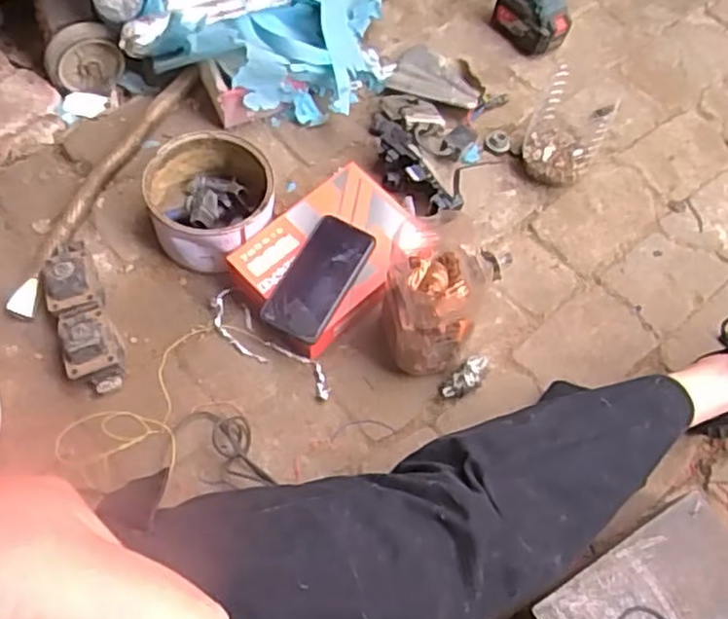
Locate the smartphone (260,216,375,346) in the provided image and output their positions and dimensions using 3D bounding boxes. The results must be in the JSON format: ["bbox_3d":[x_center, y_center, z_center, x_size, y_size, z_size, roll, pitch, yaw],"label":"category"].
[{"bbox_3d":[-0.052,-0.040,0.812,0.078,0.014,0.160,26,64,9],"label":"smartphone"}]

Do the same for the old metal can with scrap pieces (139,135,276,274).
[{"bbox_3d":[-0.188,-0.132,0.869,0.146,0.092,0.150,1,61,-3],"label":"old metal can with scrap pieces"}]

